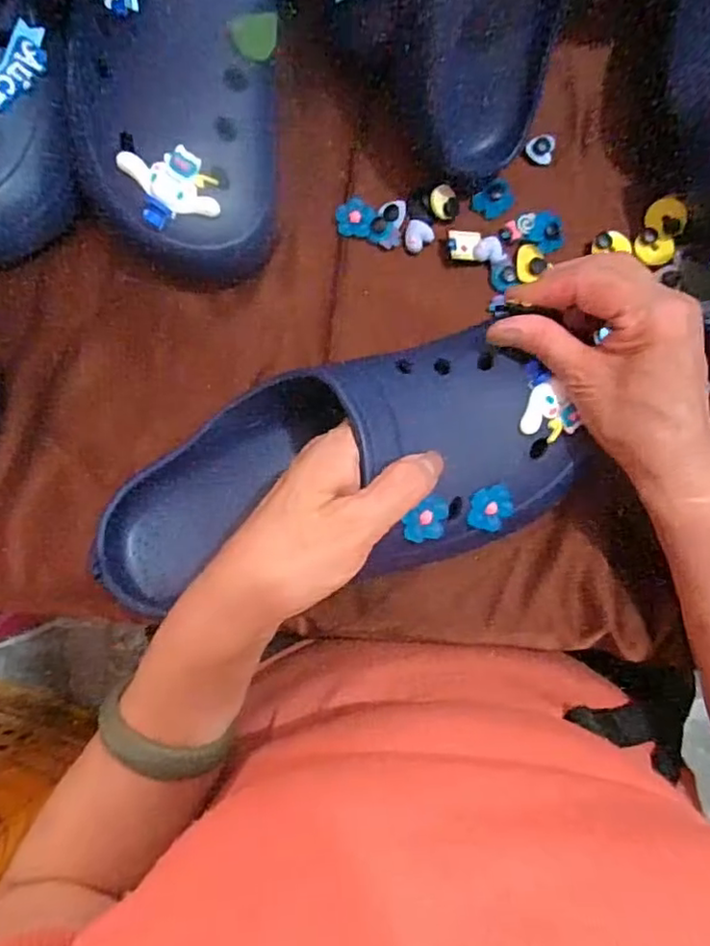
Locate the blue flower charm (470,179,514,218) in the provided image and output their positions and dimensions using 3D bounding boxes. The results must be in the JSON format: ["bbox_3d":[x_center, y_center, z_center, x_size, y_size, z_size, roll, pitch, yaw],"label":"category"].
[{"bbox_3d":[0.088,-0.175,0.409,0.025,0.010,0.018,-34,82,-6],"label":"blue flower charm"}]

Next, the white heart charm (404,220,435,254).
[{"bbox_3d":[0.039,-0.151,0.405,0.019,0.005,0.017,-35,82,-7],"label":"white heart charm"}]

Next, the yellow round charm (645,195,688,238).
[{"bbox_3d":[0.197,-0.162,0.403,0.025,0.005,0.022,51,121,25],"label":"yellow round charm"}]

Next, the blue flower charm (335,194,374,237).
[{"bbox_3d":[0.000,-0.162,0.407,0.026,0.004,0.024,2,98,12],"label":"blue flower charm"}]

